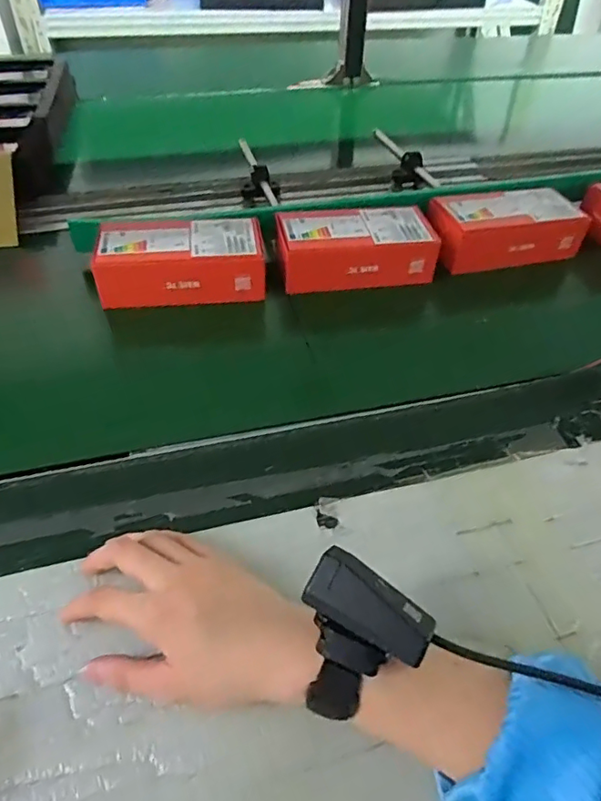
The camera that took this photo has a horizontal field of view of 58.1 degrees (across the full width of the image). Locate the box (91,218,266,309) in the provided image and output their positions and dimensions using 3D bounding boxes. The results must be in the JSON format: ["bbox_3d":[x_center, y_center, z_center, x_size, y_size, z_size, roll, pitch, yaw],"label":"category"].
[{"bbox_3d":[-0.133,-0.158,0.613,0.204,0.076,0.086,-5,47,-7],"label":"box"}]

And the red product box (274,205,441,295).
[{"bbox_3d":[0.065,-0.185,0.657,0.182,0.060,0.085,-7,47,-9],"label":"red product box"}]

